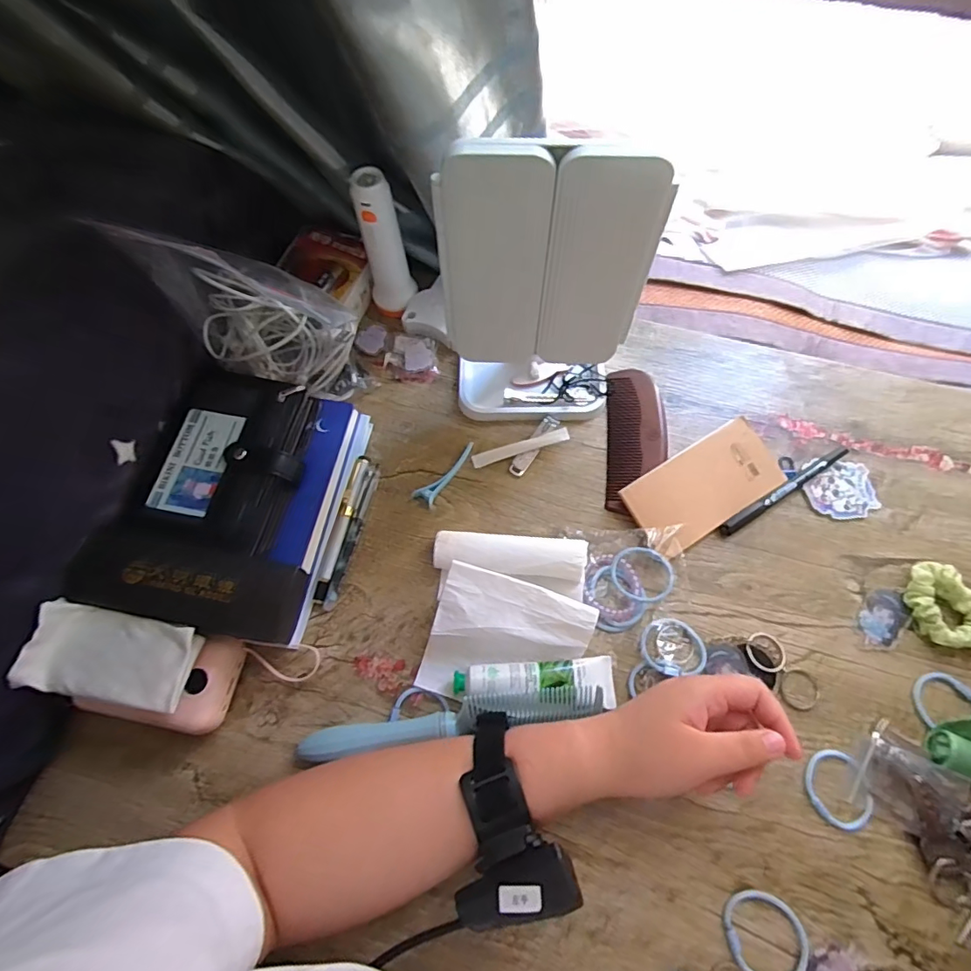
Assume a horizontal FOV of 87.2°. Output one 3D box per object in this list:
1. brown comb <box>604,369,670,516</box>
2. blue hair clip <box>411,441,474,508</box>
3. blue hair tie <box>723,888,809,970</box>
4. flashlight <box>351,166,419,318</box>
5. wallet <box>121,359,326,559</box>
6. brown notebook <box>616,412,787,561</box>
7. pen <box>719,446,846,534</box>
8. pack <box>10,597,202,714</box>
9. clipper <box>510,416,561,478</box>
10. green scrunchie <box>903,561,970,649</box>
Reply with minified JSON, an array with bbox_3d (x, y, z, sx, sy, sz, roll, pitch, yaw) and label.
[{"bbox_3d":[0.141,-0.043,0.471,0.055,0.014,0.141,4,68,3],"label":"brown comb"},{"bbox_3d":[-0.033,-0.010,0.461,0.019,0.013,0.075,42,74,16],"label":"blue hair clip"},{"bbox_3d":[0.182,0.295,0.332,0.053,0.004,0.048,26,71,11],"label":"blue hair tie"},{"bbox_3d":[-0.094,-0.217,0.473,0.043,0.134,0.036,-15,68,-5],"label":"flashlight"},{"bbox_3d":[-0.209,-0.022,0.414,0.109,0.032,0.144,12,68,6],"label":"wallet"},{"bbox_3d":[0.190,0.002,0.437,0.142,0.016,0.073,-30,81,-12],"label":"brown notebook"},{"bbox_3d":[0.262,0.004,0.446,0.138,0.013,0.010,-31,70,-11],"label":"pen"},{"bbox_3d":[-0.260,0.117,0.352,0.109,0.021,0.057,8,68,4],"label":"pack"},{"bbox_3d":[0.046,-0.037,0.472,0.016,0.015,0.066,32,72,13],"label":"clipper"},{"bbox_3d":[0.363,0.097,0.403,0.048,0.021,0.070,-25,69,-9],"label":"green scrunchie"}]

